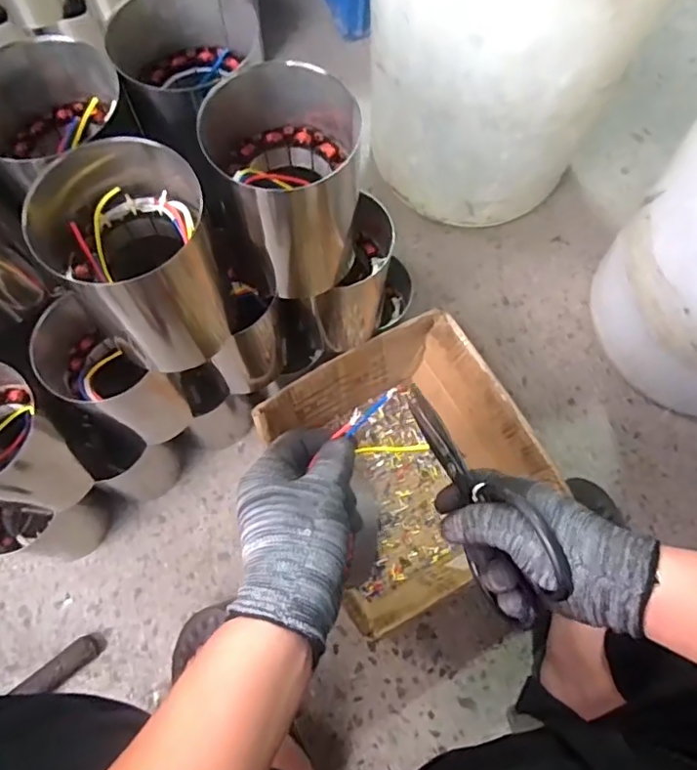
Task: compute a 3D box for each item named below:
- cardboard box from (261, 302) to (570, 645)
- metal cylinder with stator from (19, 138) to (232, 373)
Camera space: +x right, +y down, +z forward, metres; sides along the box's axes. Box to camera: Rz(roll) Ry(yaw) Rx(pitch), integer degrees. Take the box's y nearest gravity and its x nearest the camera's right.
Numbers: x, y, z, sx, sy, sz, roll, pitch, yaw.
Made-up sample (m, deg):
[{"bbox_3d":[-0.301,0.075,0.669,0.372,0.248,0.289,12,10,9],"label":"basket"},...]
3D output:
[{"bbox_3d":[0.073,0.107,0.746,0.282,0.145,0.304,-26,74,-10],"label":"cardboard box"},{"bbox_3d":[-0.171,-0.100,0.489,0.114,0.184,0.112,0,70,-1],"label":"metal cylinder with stator"}]

